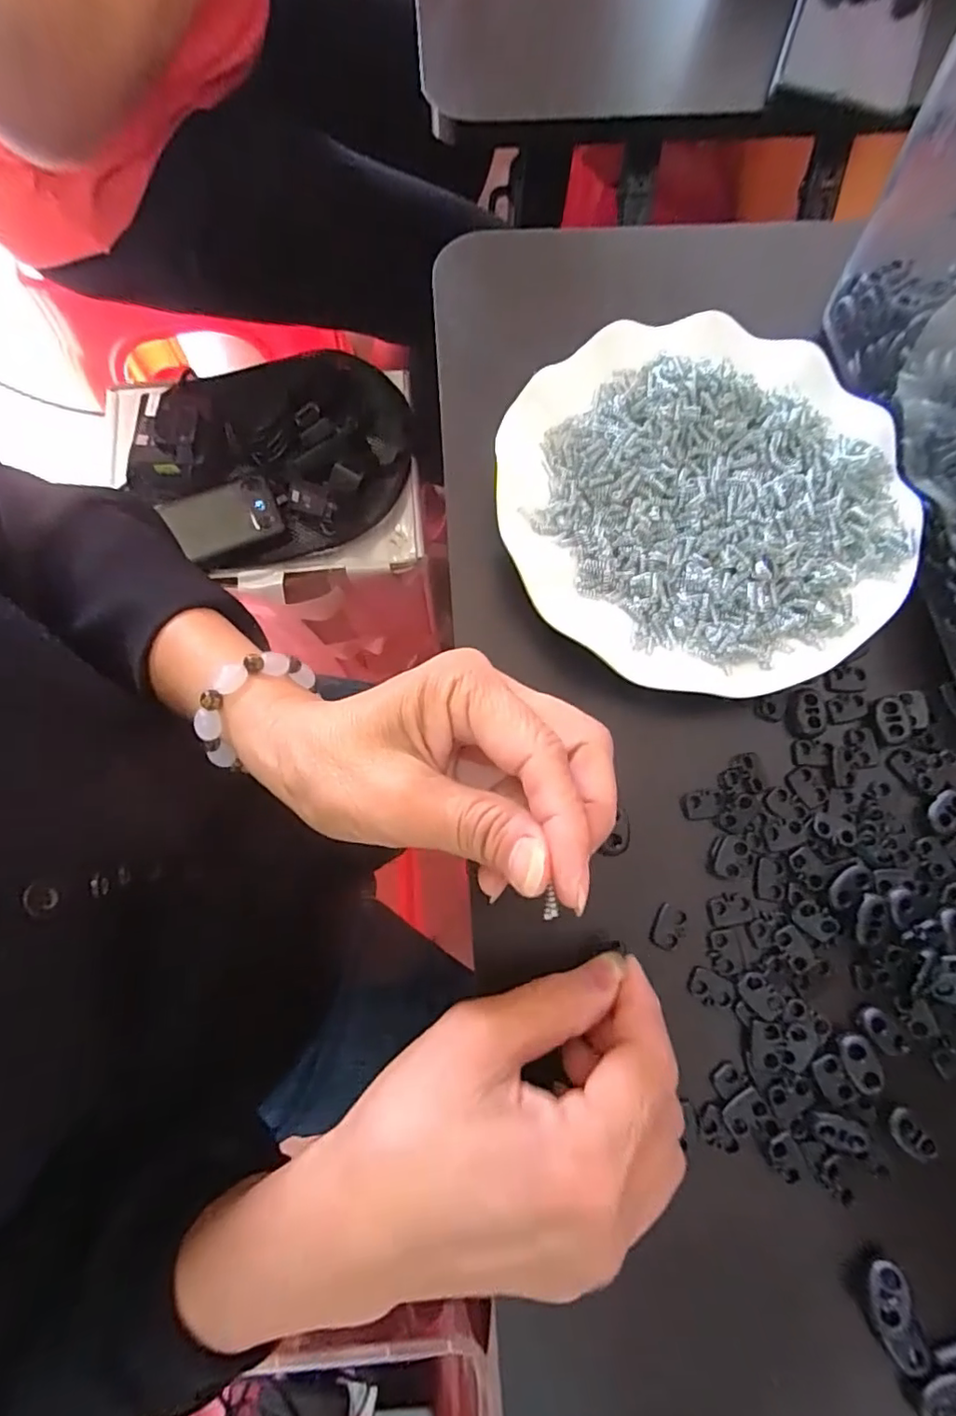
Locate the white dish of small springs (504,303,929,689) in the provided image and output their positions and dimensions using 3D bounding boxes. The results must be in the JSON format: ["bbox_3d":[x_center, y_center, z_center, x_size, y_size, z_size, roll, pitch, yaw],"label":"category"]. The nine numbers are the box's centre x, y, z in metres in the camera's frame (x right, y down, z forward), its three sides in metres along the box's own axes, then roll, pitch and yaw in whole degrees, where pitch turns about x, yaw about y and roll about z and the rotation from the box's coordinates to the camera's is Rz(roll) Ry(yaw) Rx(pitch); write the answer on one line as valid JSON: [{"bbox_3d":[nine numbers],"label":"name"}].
[{"bbox_3d":[0.100,-0.094,0.268,0.173,0.017,0.175,-22,79,-5],"label":"white dish of small springs"}]

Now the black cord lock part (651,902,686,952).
[{"bbox_3d":[0.079,0.092,0.246,0.011,0.004,0.017,25,79,4],"label":"black cord lock part"}]

